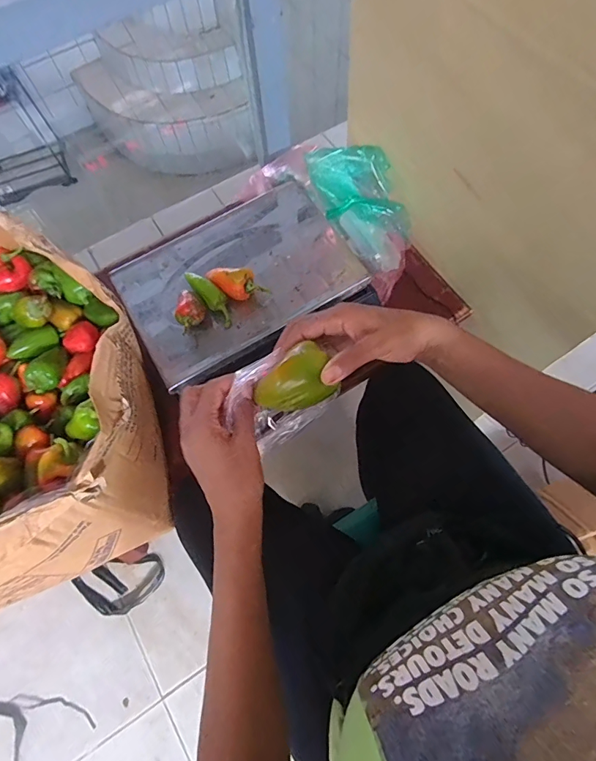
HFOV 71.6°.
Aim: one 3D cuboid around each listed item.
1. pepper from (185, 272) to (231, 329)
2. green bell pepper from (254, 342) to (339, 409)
[{"bbox_3d":[-0.128,-0.125,0.598,0.025,0.032,0.100,-41,74,-12],"label":"pepper"},{"bbox_3d":[-0.004,0.003,0.378,0.069,0.039,0.043,-29,72,-9],"label":"green bell pepper"}]

